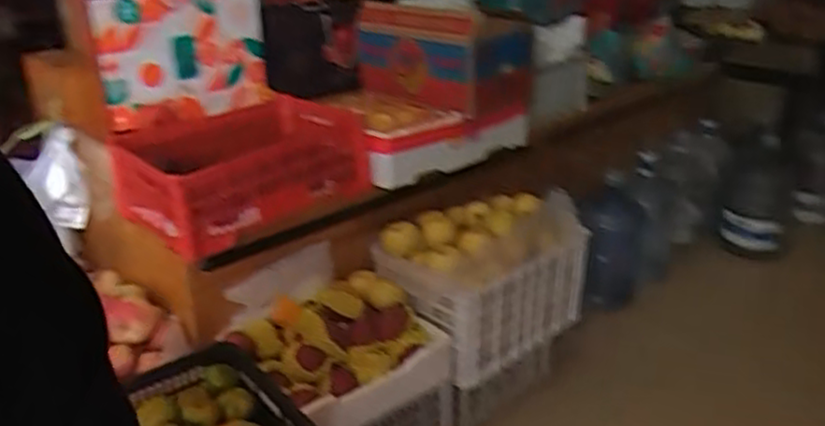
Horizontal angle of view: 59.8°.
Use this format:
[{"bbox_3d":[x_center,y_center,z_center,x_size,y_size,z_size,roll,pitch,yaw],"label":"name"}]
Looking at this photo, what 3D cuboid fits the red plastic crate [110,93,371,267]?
[{"bbox_3d":[-0.439,-0.114,1.751,0.558,0.202,0.446,-20,30,-35],"label":"red plastic crate"}]

